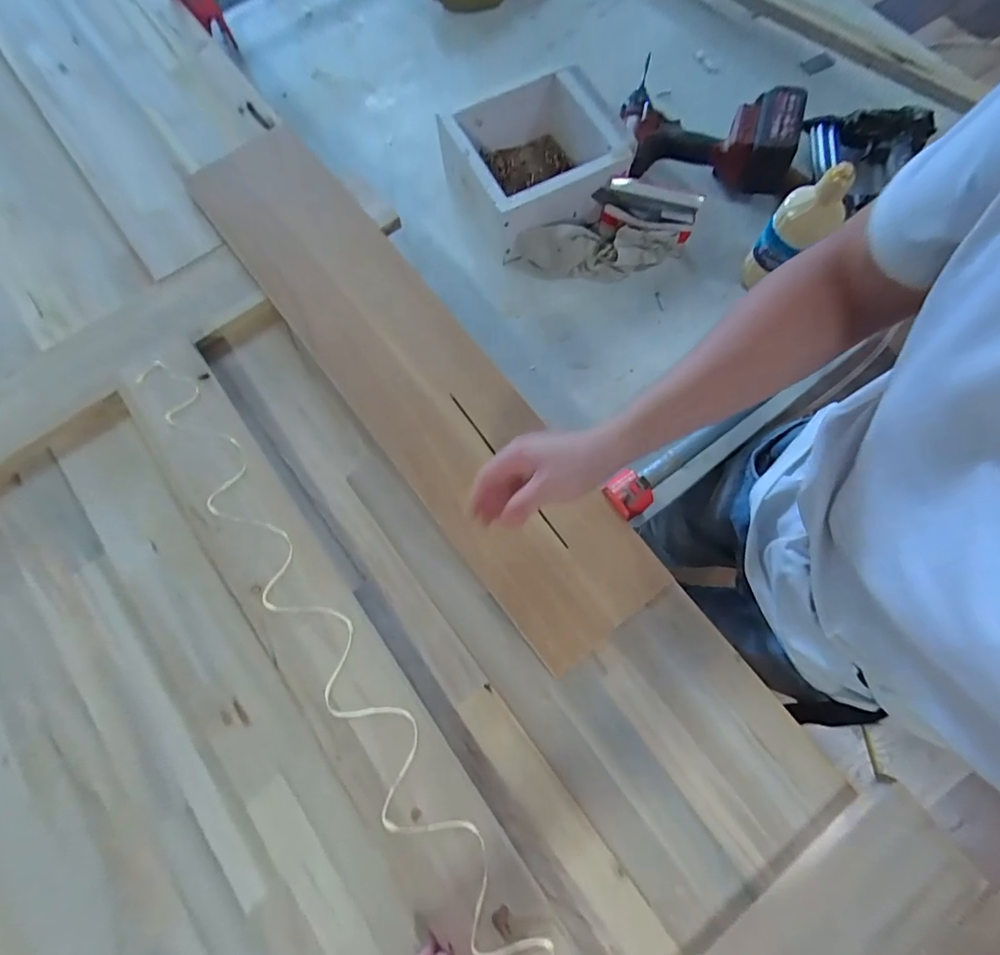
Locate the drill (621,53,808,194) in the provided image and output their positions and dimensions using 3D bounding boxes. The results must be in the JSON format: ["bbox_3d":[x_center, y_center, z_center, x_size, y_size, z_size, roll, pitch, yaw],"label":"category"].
[{"bbox_3d":[0.294,-0.507,0.682,0.239,0.079,0.159,10,75,5],"label":"drill"}]

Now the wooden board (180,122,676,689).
[{"bbox_3d":[-0.100,-0.126,0.544,0.151,0.025,0.713,-38,81,-7],"label":"wooden board"}]

